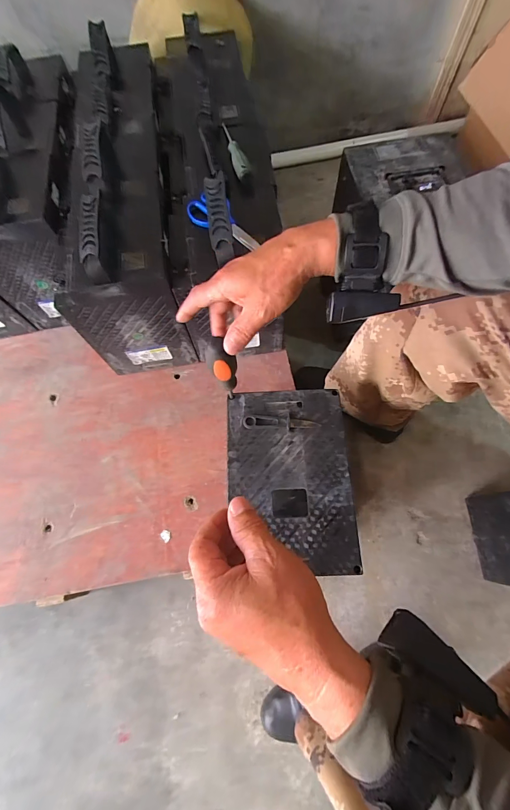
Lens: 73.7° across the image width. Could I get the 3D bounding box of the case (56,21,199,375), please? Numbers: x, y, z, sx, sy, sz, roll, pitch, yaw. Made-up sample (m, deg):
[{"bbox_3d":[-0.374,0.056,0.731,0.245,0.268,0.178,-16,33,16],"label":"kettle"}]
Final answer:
[{"bbox_3d":[-0.250,-0.401,0.685,0.175,0.298,0.598,-9,70,-1],"label":"case"}]

